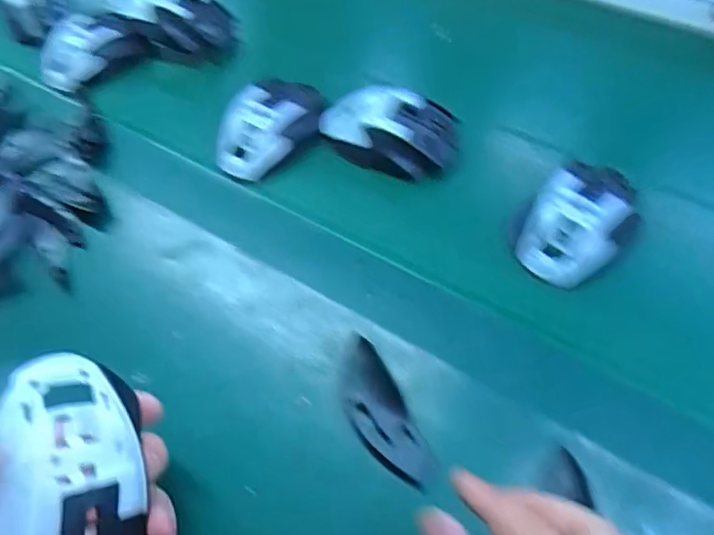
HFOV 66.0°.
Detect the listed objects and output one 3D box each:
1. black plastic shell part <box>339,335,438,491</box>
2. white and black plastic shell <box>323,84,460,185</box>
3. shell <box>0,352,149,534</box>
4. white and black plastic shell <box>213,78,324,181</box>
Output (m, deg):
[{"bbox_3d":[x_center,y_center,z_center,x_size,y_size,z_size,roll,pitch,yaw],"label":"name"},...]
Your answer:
[{"bbox_3d":[0.014,0.093,0.349,0.036,0.014,0.098,-23,56,-11],"label":"black plastic shell part"},{"bbox_3d":[0.024,-0.117,0.471,0.120,0.040,0.063,11,57,13],"label":"white and black plastic shell"},{"bbox_3d":[-0.137,0.097,0.260,0.062,0.032,0.106,4,66,-39],"label":"shell"},{"bbox_3d":[-0.077,-0.127,0.486,0.109,0.034,0.074,-30,58,-15],"label":"white and black plastic shell"}]

